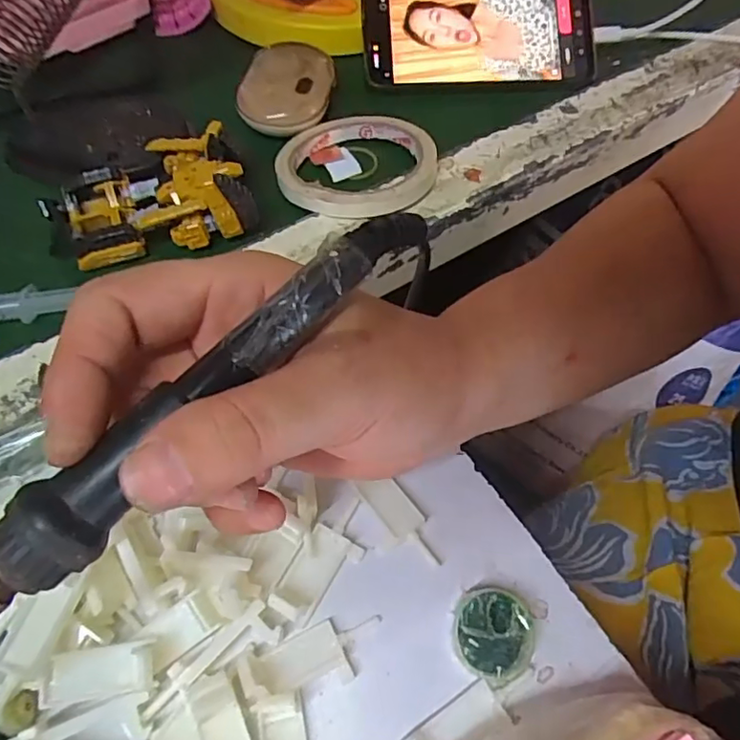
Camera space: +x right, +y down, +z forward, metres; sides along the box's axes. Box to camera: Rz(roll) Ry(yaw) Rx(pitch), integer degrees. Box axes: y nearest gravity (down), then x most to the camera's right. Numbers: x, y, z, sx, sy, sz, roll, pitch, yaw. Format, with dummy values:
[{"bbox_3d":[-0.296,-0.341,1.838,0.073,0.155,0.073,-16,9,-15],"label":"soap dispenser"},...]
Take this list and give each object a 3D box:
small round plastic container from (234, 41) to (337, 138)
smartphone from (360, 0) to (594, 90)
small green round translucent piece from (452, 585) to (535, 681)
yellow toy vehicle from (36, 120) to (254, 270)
[{"bbox_3d":[-0.057,-0.194,0.393,0.060,0.014,0.083,9,61,3],"label":"small round plastic container"},{"bbox_3d":[0.079,-0.243,0.414,0.165,0.008,0.074,-4,86,-4],"label":"smartphone"},{"bbox_3d":[0.049,0.108,0.235,0.031,0.018,0.033,1,62,-3],"label":"small green round translucent piece"},{"bbox_3d":[-0.129,-0.104,0.327,0.111,0.036,0.068,-12,64,-9],"label":"yellow toy vehicle"}]

